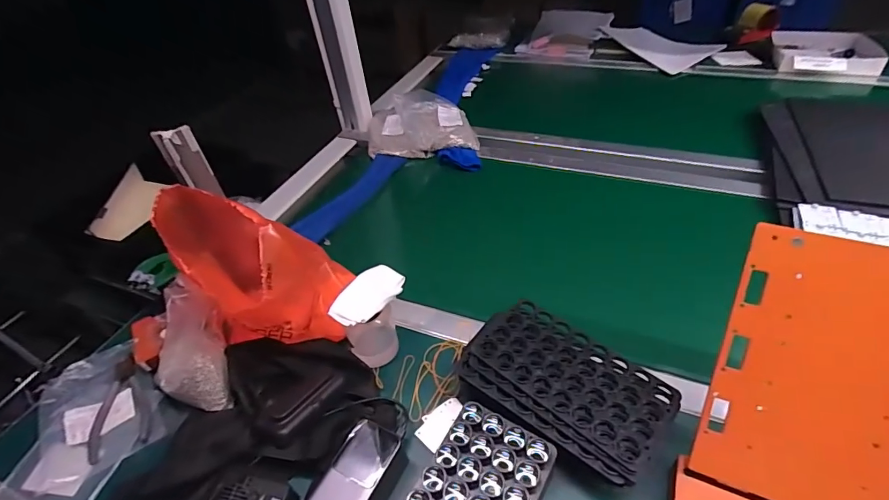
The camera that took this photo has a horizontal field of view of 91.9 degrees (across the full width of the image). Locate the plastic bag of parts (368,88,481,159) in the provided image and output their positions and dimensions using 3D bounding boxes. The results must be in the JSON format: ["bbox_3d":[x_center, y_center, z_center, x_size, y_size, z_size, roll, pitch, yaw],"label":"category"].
[{"bbox_3d":[-0.062,-0.296,0.972,0.233,0.081,0.211,-11,44,-4],"label":"plastic bag of parts"}]

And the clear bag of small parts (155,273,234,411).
[{"bbox_3d":[-0.315,0.117,0.522,0.088,0.069,0.171,-15,83,-9],"label":"clear bag of small parts"}]

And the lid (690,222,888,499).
[{"bbox_3d":[0.329,0.110,0.366,0.159,0.237,0.009,14,5,21],"label":"lid"}]

